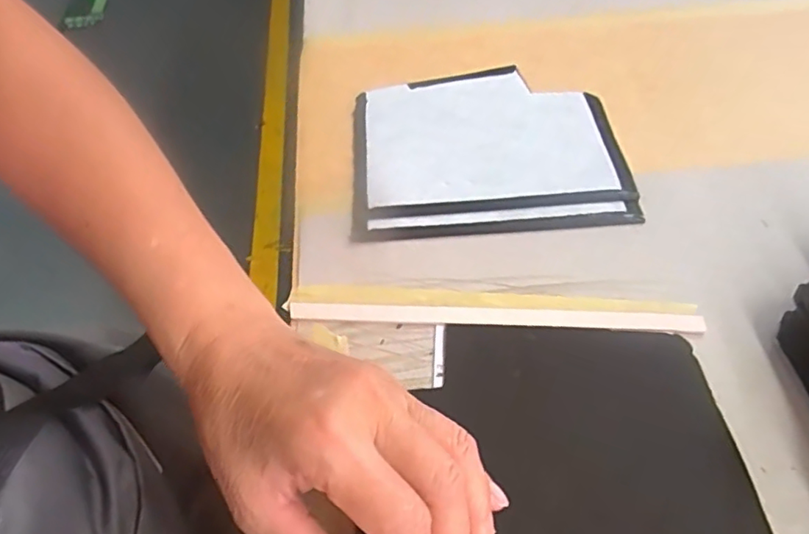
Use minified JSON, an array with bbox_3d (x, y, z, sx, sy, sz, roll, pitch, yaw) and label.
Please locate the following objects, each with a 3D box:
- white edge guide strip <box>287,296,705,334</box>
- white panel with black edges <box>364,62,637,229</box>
[{"bbox_3d":[0.045,0.026,0.306,0.213,0.004,0.017,3,54,6],"label":"white edge guide strip"},{"bbox_3d":[0.055,-0.081,0.384,0.162,0.006,0.144,-6,54,-1],"label":"white panel with black edges"}]

